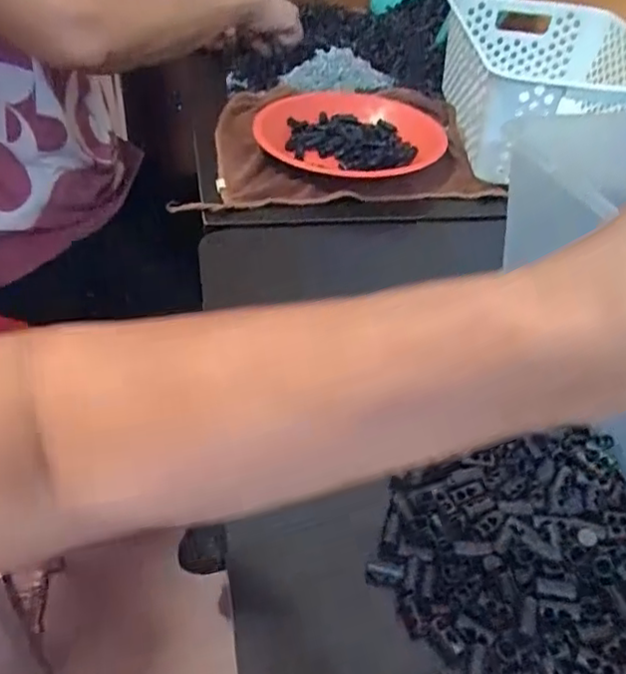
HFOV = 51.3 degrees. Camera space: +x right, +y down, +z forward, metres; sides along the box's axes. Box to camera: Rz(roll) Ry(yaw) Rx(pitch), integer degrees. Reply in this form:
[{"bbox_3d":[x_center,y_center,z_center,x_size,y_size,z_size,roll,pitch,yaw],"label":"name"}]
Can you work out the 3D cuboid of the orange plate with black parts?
[{"bbox_3d":[0.038,-0.216,0.688,0.188,0.023,0.187,-2,41,2],"label":"orange plate with black parts"}]

